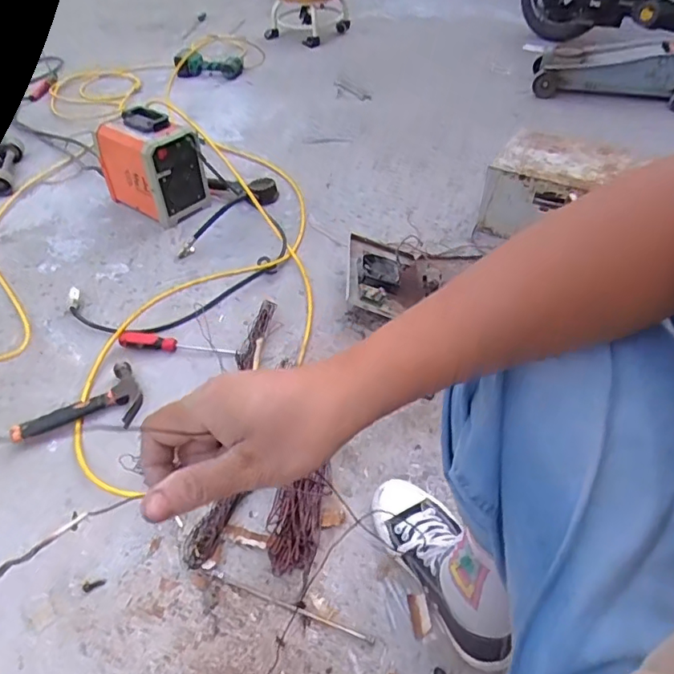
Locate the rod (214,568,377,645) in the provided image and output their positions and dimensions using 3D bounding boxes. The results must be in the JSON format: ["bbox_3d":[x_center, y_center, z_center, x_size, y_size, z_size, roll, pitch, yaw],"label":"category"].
[{"bbox_3d":[-0.060,0.342,0.687,0.225,0.004,0.009,15,46,17],"label":"rod"}]

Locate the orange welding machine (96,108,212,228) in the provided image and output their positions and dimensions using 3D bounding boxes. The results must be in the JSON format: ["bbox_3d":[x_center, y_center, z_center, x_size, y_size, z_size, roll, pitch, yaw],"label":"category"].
[{"bbox_3d":[-0.433,-0.414,1.279,0.215,0.217,0.156,28,51,25],"label":"orange welding machine"}]

